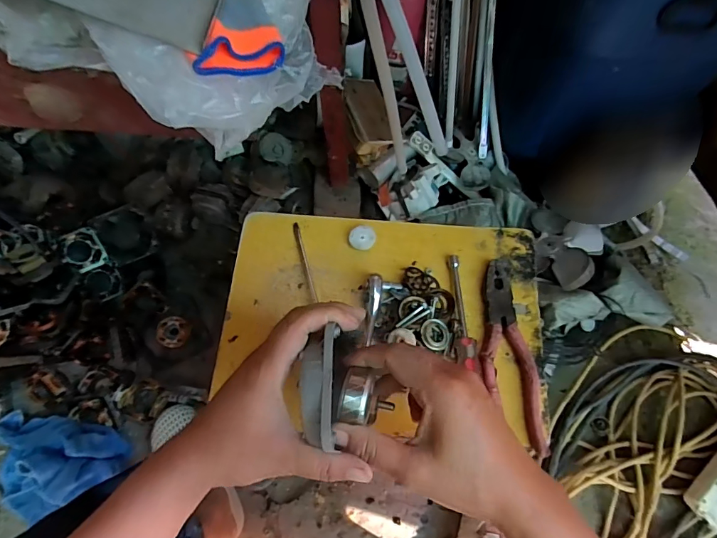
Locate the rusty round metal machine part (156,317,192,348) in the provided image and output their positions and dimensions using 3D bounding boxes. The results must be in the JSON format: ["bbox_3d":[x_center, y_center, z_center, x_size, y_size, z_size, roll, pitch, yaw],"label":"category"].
[{"bbox_3d":[-0.370,0.127,0.871,0.061,0.013,0.061,3,81,-17],"label":"rusty round metal machine part"}]

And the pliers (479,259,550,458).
[{"bbox_3d":[0.150,0.081,0.443,0.054,0.014,0.197,-4,64,-3],"label":"pliers"}]

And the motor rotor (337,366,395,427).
[{"bbox_3d":[0.006,0.090,0.302,0.036,0.037,0.037,9,65,4],"label":"motor rotor"}]

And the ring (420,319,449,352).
[{"bbox_3d":[0.080,0.068,0.451,0.031,0.006,0.031,4,77,-16],"label":"ring"}]

